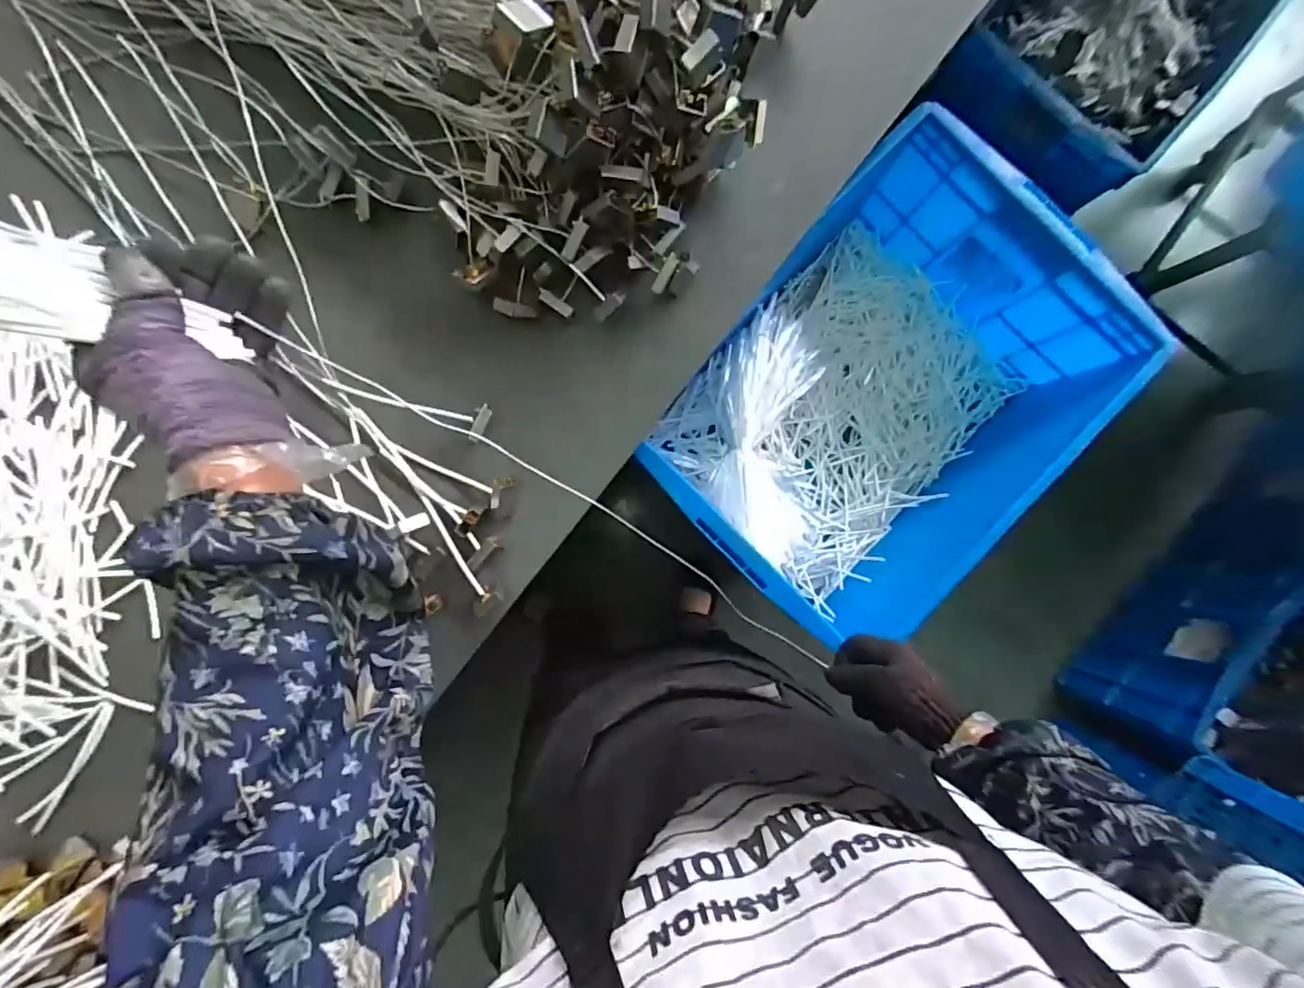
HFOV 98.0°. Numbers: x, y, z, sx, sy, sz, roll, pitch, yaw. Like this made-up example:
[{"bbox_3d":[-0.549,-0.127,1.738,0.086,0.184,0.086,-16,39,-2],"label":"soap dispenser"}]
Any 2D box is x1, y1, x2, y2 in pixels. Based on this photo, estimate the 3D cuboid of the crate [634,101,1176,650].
[{"bbox_3d":[0.283,-0.120,0.755,0.405,0.234,0.552,38,89,-1],"label":"crate"}]

